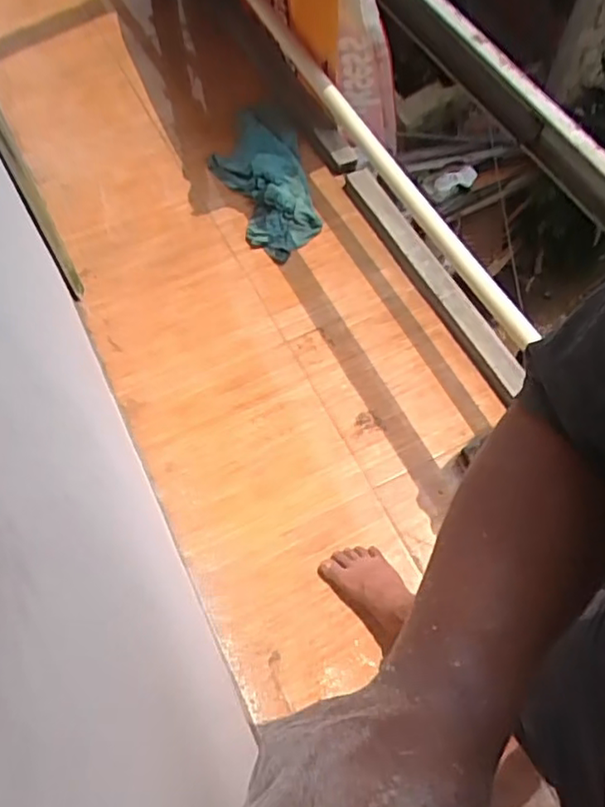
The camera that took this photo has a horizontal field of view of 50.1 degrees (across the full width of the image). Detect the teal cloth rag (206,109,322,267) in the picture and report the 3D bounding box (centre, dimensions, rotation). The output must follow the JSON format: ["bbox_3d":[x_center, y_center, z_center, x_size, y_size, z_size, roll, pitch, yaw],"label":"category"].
[{"bbox_3d":[-0.084,-0.551,1.632,0.210,0.080,0.398,-21,65,-10],"label":"teal cloth rag"}]

